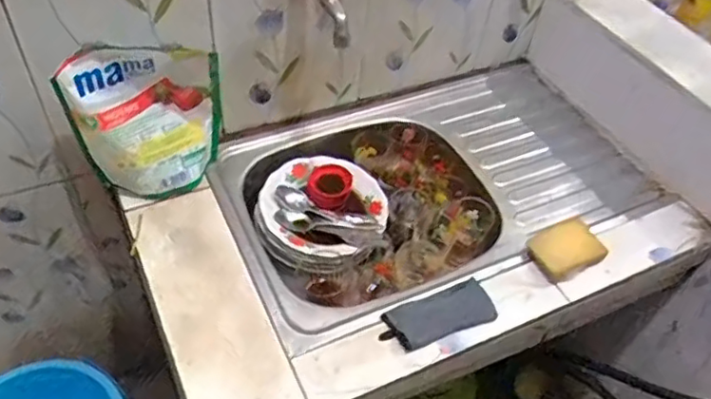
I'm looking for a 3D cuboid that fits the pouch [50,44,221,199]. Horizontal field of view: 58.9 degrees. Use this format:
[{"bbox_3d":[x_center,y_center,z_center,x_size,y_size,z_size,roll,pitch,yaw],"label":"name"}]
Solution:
[{"bbox_3d":[-0.283,-0.109,0.872,0.193,0.233,0.061,-23,56,-24],"label":"pouch"}]

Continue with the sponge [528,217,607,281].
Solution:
[{"bbox_3d":[0.323,0.075,0.958,0.119,0.032,0.081,-23,56,-24],"label":"sponge"}]

